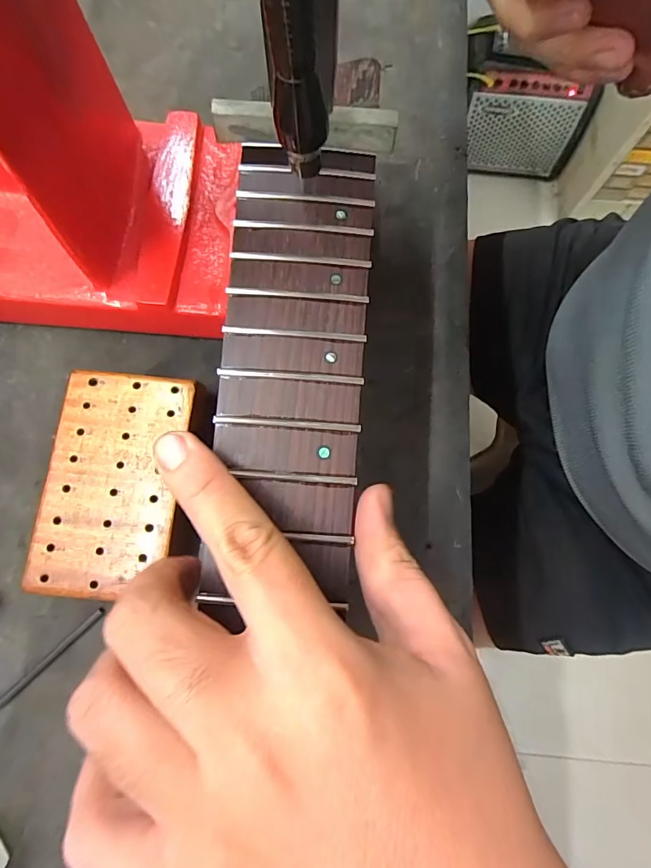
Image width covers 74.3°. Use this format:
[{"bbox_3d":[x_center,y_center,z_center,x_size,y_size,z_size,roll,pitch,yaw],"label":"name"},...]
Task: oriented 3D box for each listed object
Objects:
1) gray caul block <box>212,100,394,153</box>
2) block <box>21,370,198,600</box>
[{"bbox_3d":[-0.009,-0.139,0.193,0.081,0.016,0.008,4,77,0],"label":"gray caul block"},{"bbox_3d":[-0.115,0.027,0.243,0.070,0.026,0.119,6,77,0],"label":"block"}]

